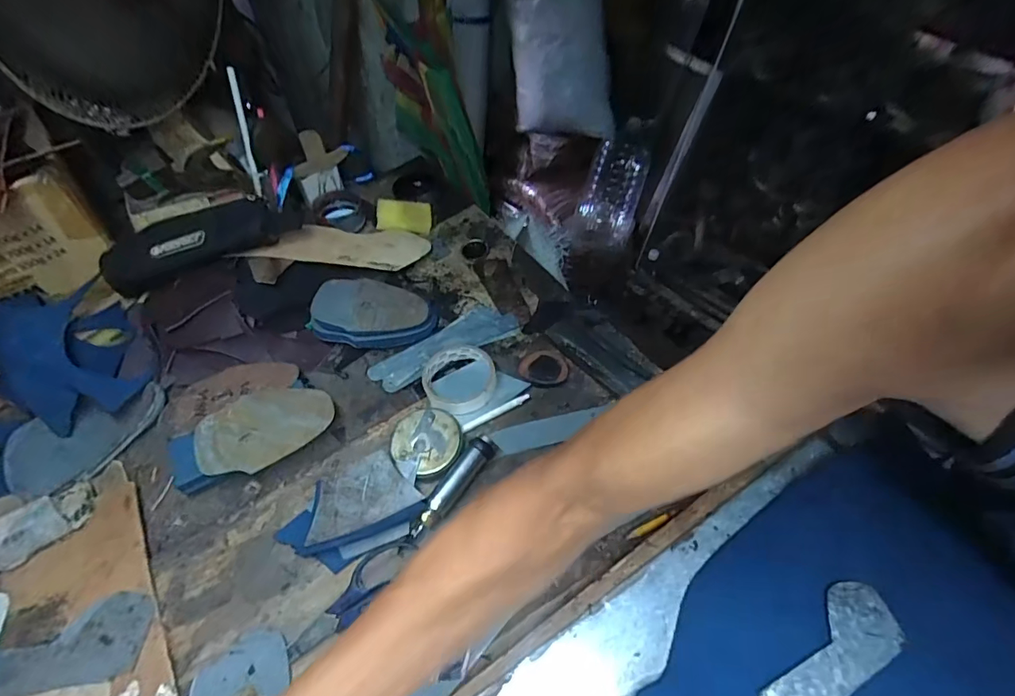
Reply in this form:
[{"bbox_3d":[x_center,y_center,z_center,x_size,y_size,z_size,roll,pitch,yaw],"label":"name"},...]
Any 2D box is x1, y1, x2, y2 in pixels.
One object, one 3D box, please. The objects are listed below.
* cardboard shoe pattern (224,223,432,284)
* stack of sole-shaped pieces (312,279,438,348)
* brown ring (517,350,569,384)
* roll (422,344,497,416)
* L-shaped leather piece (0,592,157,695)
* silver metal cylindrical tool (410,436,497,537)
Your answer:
[{"bbox_3d":[-0.241,-0.144,0.691,0.251,0.015,0.110,-10,48,-24],"label":"cardboard shoe pattern"},{"bbox_3d":[-0.177,-0.051,0.641,0.153,0.034,0.099,3,53,1],"label":"stack of sole-shaped pieces"},{"bbox_3d":[0.044,0.023,0.576,0.059,0.012,0.048,14,54,9],"label":"brown ring"},{"bbox_3d":[-0.059,0.038,0.569,0.083,0.035,0.089,1,53,-1],"label":"roll"},{"bbox_3d":[-0.453,0.269,0.418,0.251,0.005,0.065,-6,53,-6],"label":"L-shaped leather piece"},{"bbox_3d":[-0.055,0.141,0.490,0.024,0.024,0.117,33,69,20],"label":"silver metal cylindrical tool"}]

